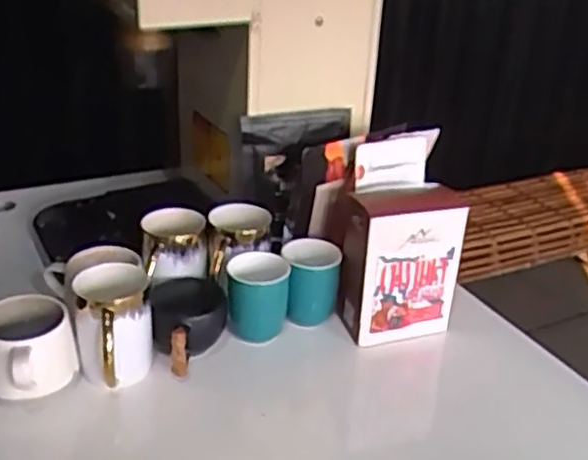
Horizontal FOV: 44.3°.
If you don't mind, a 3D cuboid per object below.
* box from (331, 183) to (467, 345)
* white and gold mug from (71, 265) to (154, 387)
[{"bbox_3d":[0.114,0.034,0.784,0.116,0.161,0.071,-3,28,-13],"label":"box"},{"bbox_3d":[-0.175,0.095,0.703,0.073,0.092,0.089,-5,29,-16],"label":"white and gold mug"}]

